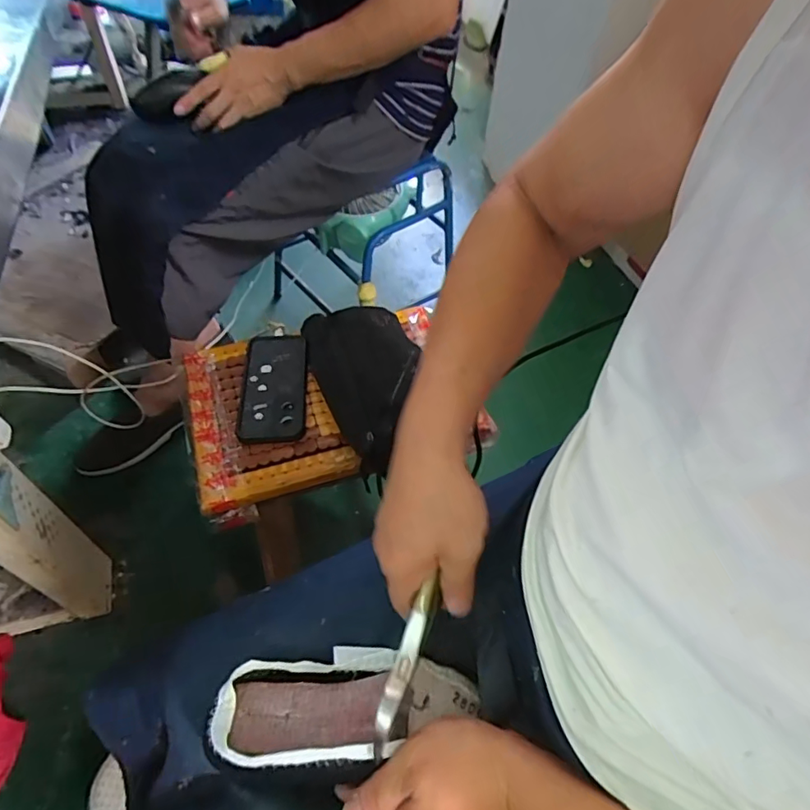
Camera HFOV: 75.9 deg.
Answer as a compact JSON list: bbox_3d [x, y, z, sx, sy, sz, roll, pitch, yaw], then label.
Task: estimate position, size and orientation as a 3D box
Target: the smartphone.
[{"bbox_3d":[-0.168,-0.025,0.662,0.080,0.016,0.168,-3,54,-3],"label":"smartphone"}]

